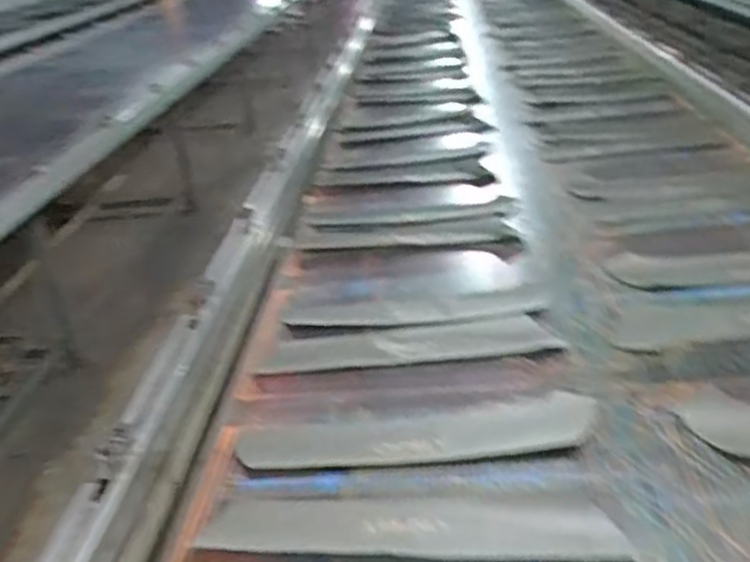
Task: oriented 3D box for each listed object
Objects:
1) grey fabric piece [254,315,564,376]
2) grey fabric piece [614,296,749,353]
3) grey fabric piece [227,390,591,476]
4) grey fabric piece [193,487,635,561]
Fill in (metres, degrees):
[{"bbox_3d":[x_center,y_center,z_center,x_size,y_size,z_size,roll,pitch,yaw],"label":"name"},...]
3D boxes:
[{"bbox_3d":[0.053,0.101,1.087,0.438,0.028,0.096,-6,26,-2],"label":"grey fabric piece"},{"bbox_3d":[0.604,0.051,1.109,0.458,0.008,0.138,-4,26,2],"label":"grey fabric piece"},{"bbox_3d":[0.054,0.194,0.904,0.451,0.009,0.110,-6,26,-2],"label":"grey fabric piece"},{"bbox_3d":[0.032,0.263,0.787,0.442,0.011,0.102,-1,26,8],"label":"grey fabric piece"}]

